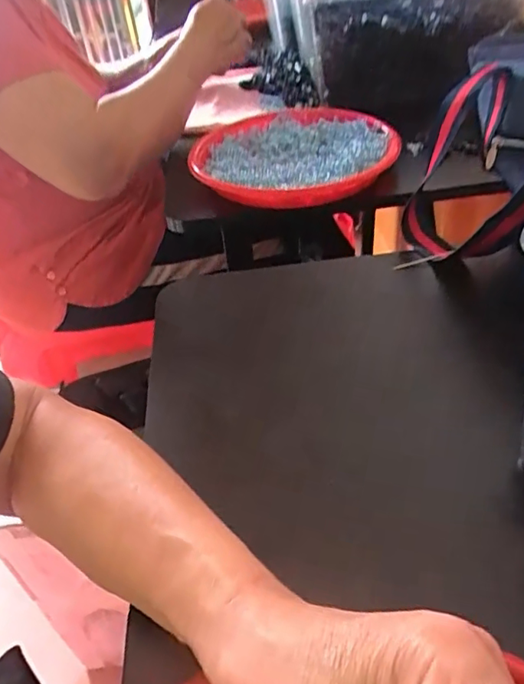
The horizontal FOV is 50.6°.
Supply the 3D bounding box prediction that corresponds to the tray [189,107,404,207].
[{"bbox_3d":[0.037,-0.226,0.668,0.239,0.035,0.238,-2,41,6],"label":"tray"}]

